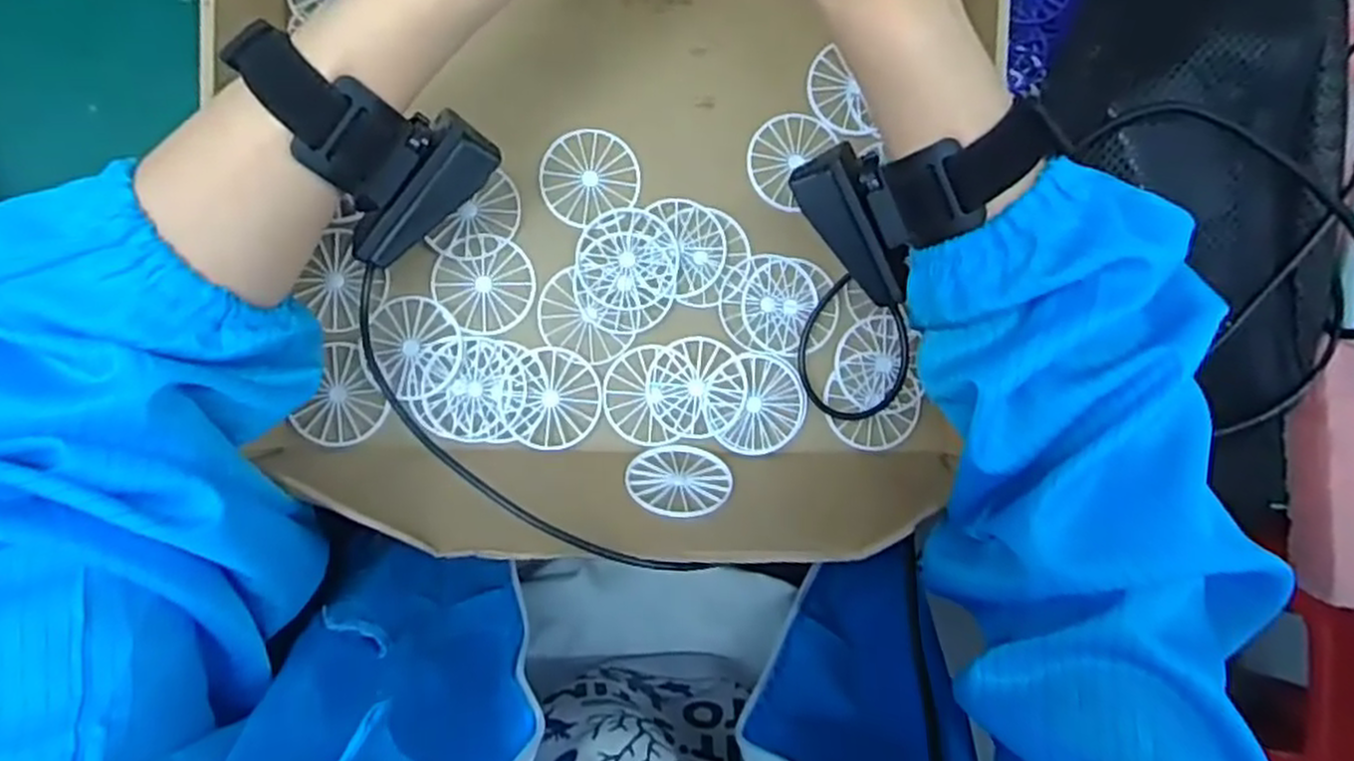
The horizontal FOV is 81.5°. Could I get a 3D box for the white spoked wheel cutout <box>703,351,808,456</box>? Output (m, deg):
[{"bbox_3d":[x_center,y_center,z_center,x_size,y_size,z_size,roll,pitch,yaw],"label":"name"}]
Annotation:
[{"bbox_3d":[0.040,0.012,0.400,0.050,0.004,0.050,7,89,-6],"label":"white spoked wheel cutout"}]

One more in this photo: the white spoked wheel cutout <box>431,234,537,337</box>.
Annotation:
[{"bbox_3d":[-0.096,-0.048,0.392,0.048,0.006,0.049,0,90,-6],"label":"white spoked wheel cutout"}]

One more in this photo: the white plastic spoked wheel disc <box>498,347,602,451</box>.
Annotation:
[{"bbox_3d":[-0.063,0.009,0.392,0.048,0.005,0.049,0,90,-6],"label":"white plastic spoked wheel disc"}]

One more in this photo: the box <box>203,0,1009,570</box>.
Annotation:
[{"bbox_3d":[-0.027,-0.094,0.371,0.333,0.086,0.352,0,90,-6],"label":"box"}]

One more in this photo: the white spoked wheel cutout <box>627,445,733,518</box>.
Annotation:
[{"bbox_3d":[0.001,0.048,0.380,0.049,0.048,0.004,-1,122,-10],"label":"white spoked wheel cutout"}]

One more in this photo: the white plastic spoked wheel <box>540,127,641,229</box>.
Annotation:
[{"bbox_3d":[-0.045,-0.105,0.400,0.048,0.005,0.046,0,90,-6],"label":"white plastic spoked wheel"}]

